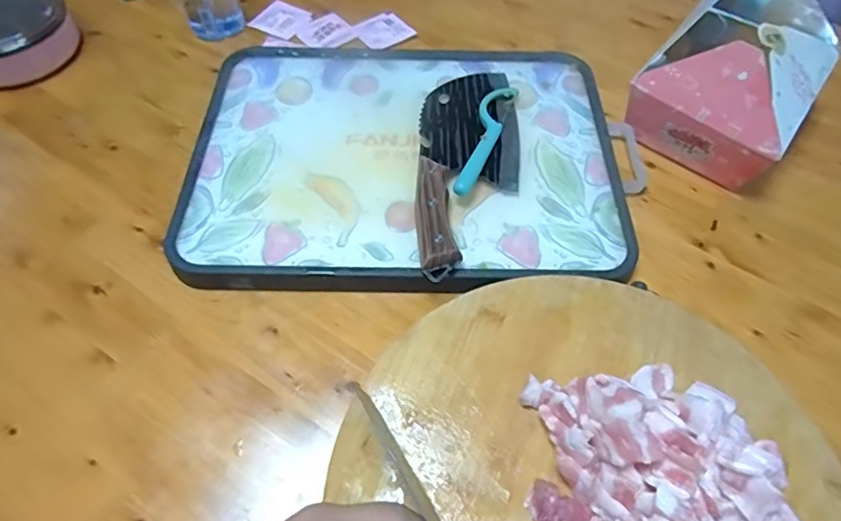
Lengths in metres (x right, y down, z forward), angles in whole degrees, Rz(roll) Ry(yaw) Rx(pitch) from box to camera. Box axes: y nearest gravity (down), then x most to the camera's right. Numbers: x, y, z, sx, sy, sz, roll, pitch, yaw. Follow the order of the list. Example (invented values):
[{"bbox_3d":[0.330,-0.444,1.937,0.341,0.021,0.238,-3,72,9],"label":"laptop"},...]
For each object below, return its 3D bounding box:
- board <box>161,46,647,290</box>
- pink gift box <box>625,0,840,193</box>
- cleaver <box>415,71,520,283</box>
[{"bbox_3d":[-0.010,-0.112,0.498,0.389,0.028,0.296,1,56,0],"label":"board"},{"bbox_3d":[0.300,-0.172,0.499,0.127,0.116,0.173,37,65,21],"label":"pink gift box"},{"bbox_3d":[0.045,-0.095,0.480,0.092,0.026,0.254,1,57,1],"label":"cleaver"}]

